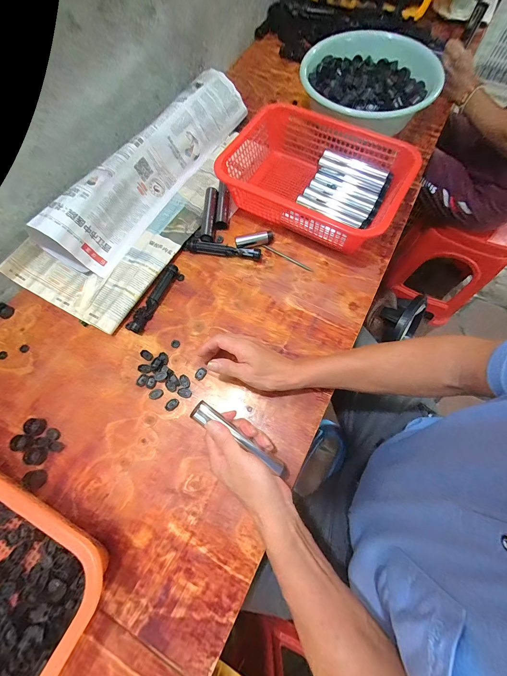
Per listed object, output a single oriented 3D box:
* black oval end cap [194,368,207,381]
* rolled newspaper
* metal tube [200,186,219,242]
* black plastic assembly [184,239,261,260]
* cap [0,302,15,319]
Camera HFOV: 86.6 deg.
[{"bbox_3d":[-0.089,0.060,0.450,0.015,0.007,0.021,37,74,14],"label":"black oval end cap"},{"bbox_3d":[-0.200,-0.367,0.563,0.116,0.099,0.550,33,73,13],"label":"rolled newspaper"},{"bbox_3d":[-0.092,-0.258,0.558,0.028,0.022,0.132,1,69,2],"label":"metal tube"},{"bbox_3d":[-0.063,-0.179,0.529,0.153,0.017,0.022,8,69,4],"label":"black plastic assembly"},{"bbox_3d":[-0.460,-0.051,0.494,0.025,0.019,0.024,0,69,1],"label":"cap"}]

